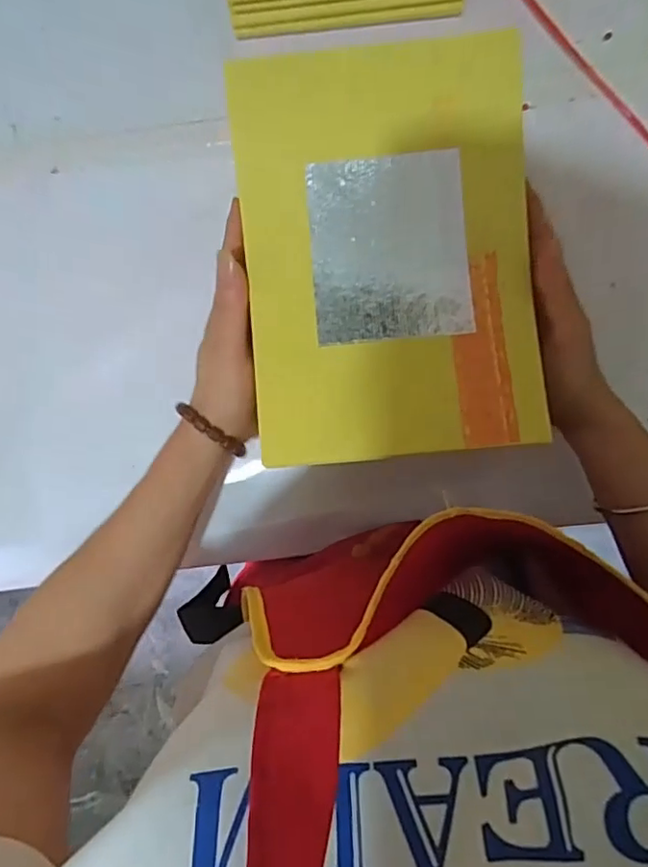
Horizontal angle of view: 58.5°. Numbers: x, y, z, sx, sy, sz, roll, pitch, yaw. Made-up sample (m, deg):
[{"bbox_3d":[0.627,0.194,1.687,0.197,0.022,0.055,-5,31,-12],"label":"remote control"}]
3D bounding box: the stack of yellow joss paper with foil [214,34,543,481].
[{"bbox_3d":[0.036,-0.099,0.323,0.157,0.020,0.219,-6,92,2],"label":"stack of yellow joss paper with foil"}]

